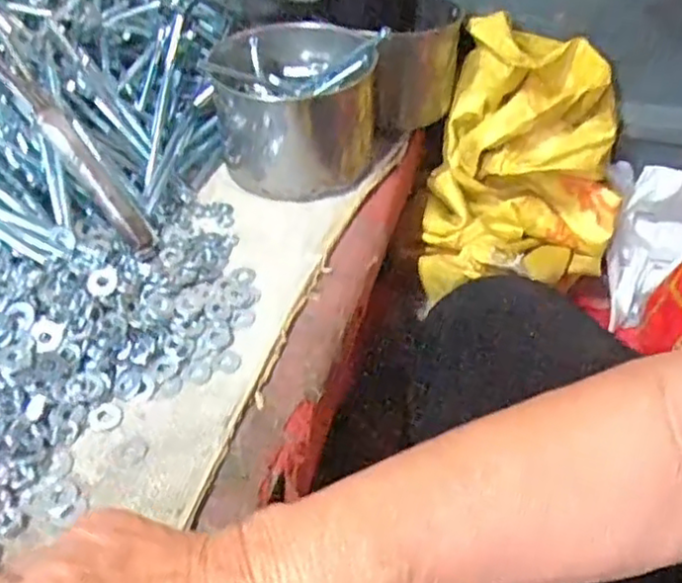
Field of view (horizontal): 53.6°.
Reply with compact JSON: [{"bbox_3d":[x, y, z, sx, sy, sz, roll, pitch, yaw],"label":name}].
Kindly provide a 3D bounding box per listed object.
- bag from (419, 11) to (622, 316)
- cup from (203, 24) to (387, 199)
[{"bbox_3d":[0.167,-0.111,0.620,0.183,0.187,0.229,9,41,10],"label":"bag"},{"bbox_3d":[-0.037,-0.150,0.567,0.132,0.106,0.115,6,41,7],"label":"cup"}]

